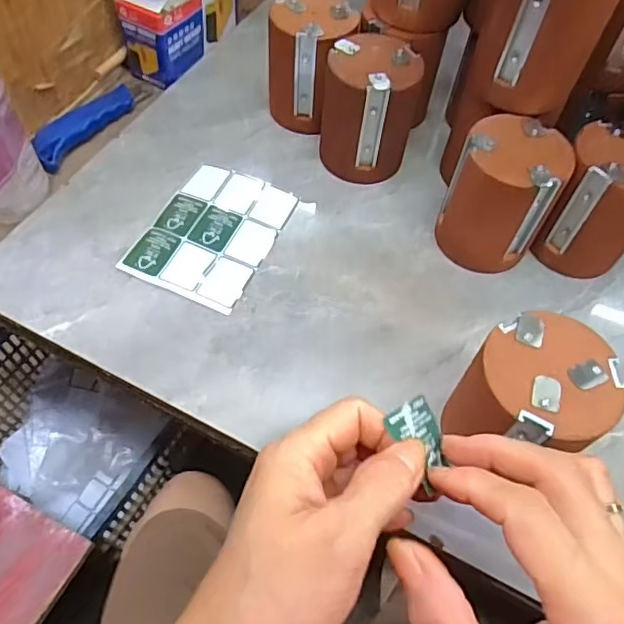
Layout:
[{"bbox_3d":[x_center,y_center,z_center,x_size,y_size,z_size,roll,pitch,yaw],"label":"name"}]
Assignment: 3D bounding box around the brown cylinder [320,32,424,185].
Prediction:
[{"bbox_3d":[0.051,-0.176,0.497,0.079,0.105,0.076,11,57,4],"label":"brown cylinder"}]

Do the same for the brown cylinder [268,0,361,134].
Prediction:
[{"bbox_3d":[0.000,-0.227,0.526,0.074,0.104,0.071,1,56,-2],"label":"brown cylinder"}]

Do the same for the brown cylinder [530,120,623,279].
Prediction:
[{"bbox_3d":[0.230,-0.086,0.449,0.073,0.103,0.070,30,60,16],"label":"brown cylinder"}]

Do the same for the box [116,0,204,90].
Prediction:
[{"bbox_3d":[-0.151,-0.287,0.576,0.056,0.077,0.075,28,60,15],"label":"box"}]

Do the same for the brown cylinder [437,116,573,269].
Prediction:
[{"bbox_3d":[0.149,-0.088,0.447,0.076,0.104,0.071,1,56,-2],"label":"brown cylinder"}]

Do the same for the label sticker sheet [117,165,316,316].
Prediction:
[{"bbox_3d":[-0.082,-0.070,0.479,0.105,0.004,0.139,25,59,11],"label":"label sticker sheet"}]

